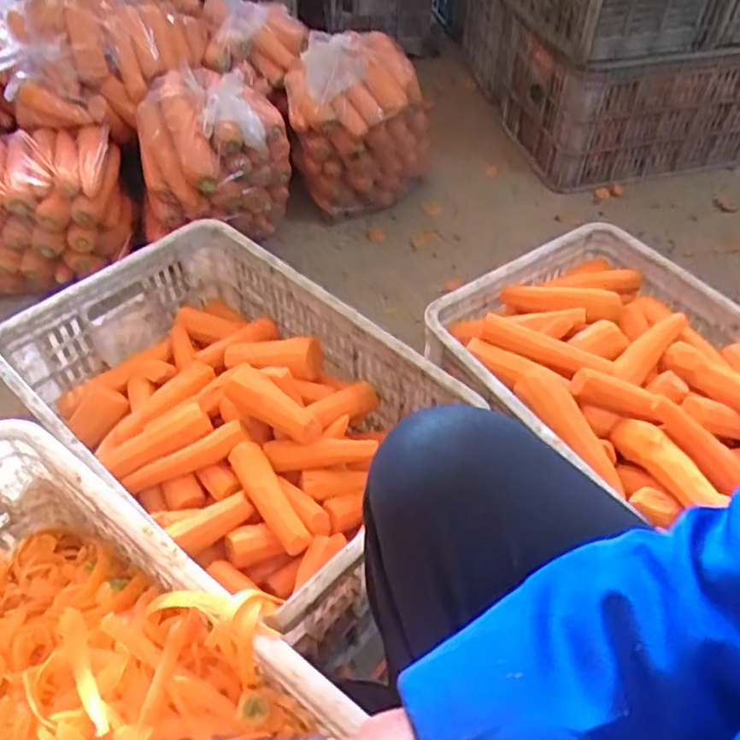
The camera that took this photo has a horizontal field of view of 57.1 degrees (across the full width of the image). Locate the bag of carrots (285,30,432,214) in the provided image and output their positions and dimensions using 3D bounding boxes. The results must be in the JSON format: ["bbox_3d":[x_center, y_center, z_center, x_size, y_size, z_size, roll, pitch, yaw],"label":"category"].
[{"bbox_3d":[-0.023,-0.522,1.405,0.282,0.299,0.274,6,49,3],"label":"bag of carrots"}]

